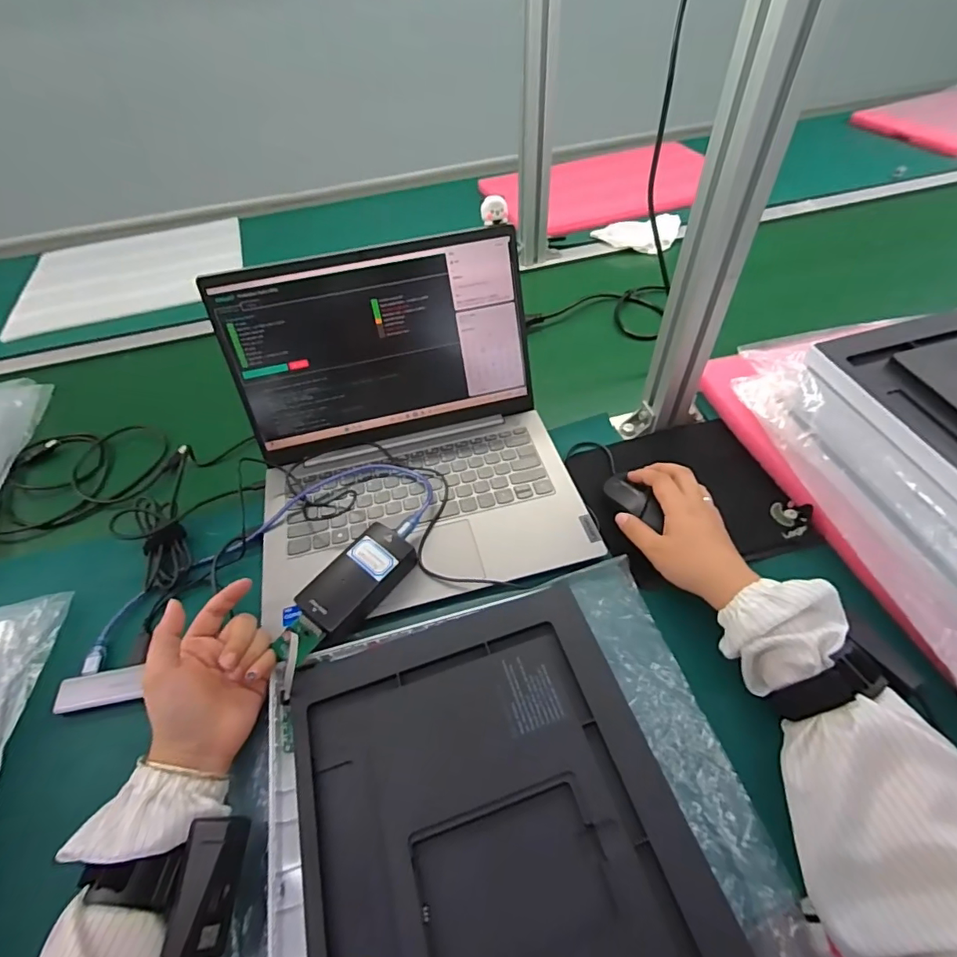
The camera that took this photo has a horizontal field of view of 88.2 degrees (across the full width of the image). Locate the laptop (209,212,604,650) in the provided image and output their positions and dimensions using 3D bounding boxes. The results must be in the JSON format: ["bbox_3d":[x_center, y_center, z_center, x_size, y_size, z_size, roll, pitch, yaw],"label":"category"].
[{"bbox_3d":[-0.077,-0.059,0.479,0.320,0.181,0.305,-12,51,-6],"label":"laptop"}]

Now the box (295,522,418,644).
[{"bbox_3d":[-0.110,0.091,0.451,0.057,0.030,0.104,34,60,27],"label":"box"}]

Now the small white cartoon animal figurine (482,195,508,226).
[{"bbox_3d":[0.018,-0.281,0.517,0.027,0.022,0.019,0,51,3],"label":"small white cartoon animal figurine"}]

